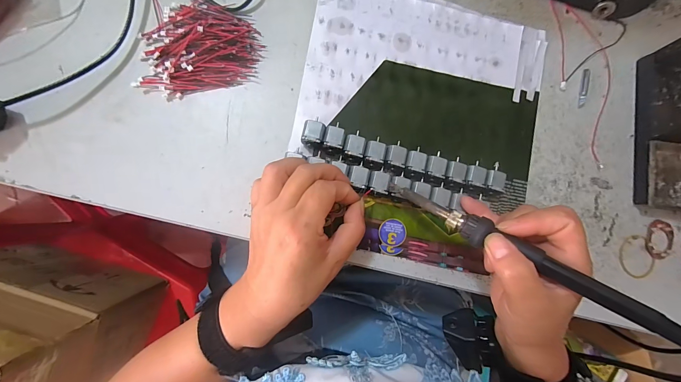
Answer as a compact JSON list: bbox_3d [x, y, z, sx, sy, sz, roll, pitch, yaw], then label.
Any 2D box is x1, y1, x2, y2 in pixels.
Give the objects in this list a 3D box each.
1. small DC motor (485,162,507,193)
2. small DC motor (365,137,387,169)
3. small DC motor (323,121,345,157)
[{"bbox_3d":[0.147,-0.013,0.286,0.018,0.020,0.028,23,84,-4],"label":"small DC motor"},{"bbox_3d":[0.032,-0.034,0.273,0.018,0.013,0.029,8,86,-6],"label":"small DC motor"},{"bbox_3d":[-0.006,-0.048,0.272,0.017,0.014,0.029,12,85,-5],"label":"small DC motor"}]

